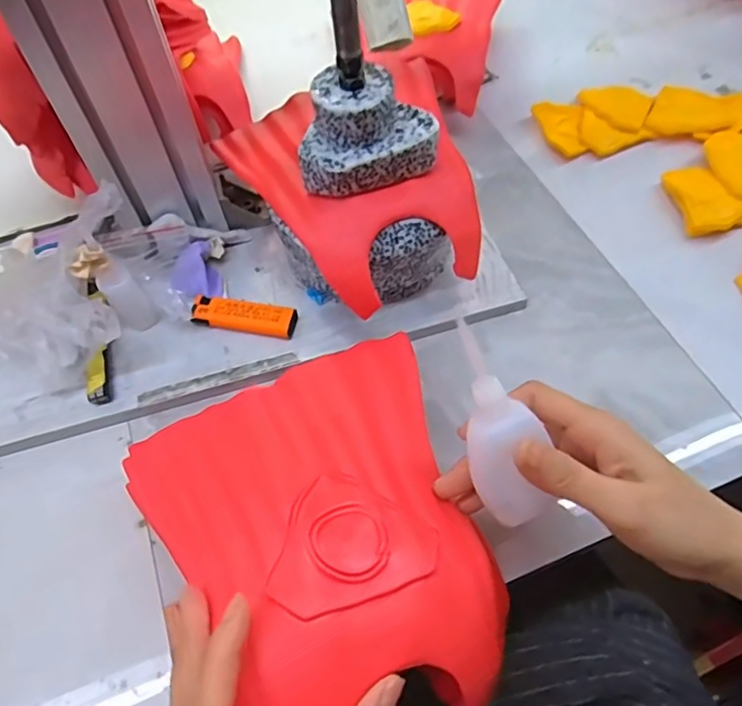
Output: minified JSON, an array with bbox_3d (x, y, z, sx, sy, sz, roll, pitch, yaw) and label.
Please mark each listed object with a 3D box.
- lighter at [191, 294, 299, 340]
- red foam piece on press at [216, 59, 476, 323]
[{"bbox_3d":[-0.097,-0.027,0.444,0.079,0.014,0.024,8,58,8],"label":"lighter"},{"bbox_3d":[-0.004,-0.136,0.440,0.173,0.053,0.200,-23,59,-9],"label":"red foam piece on press"}]

